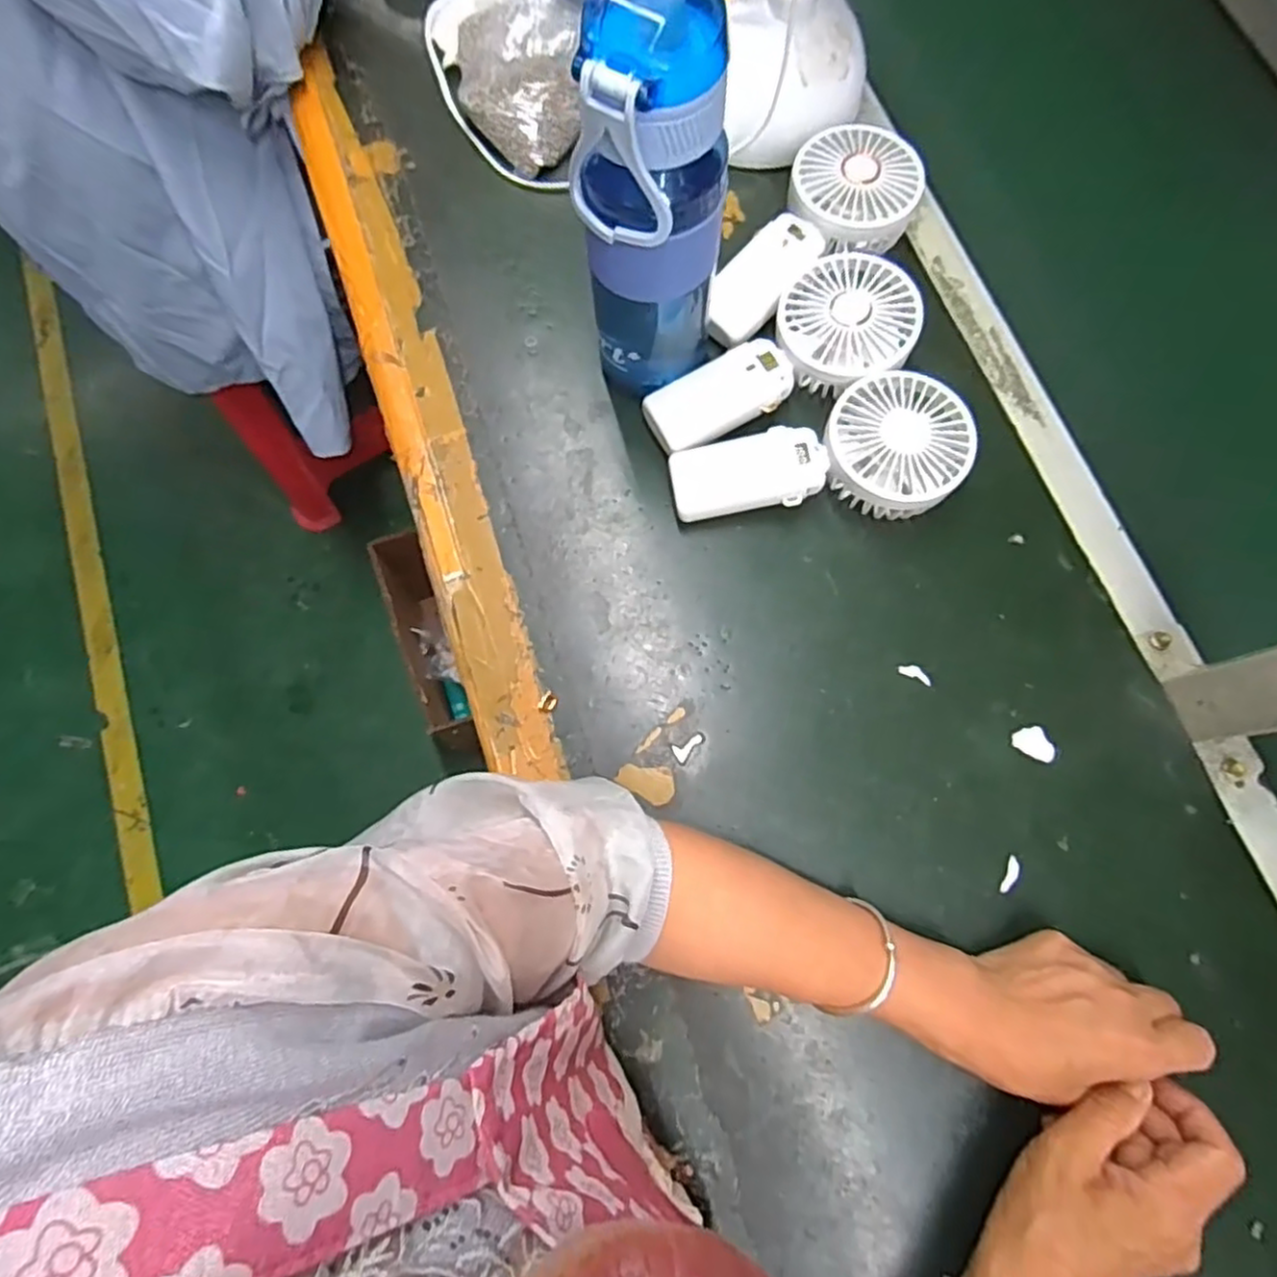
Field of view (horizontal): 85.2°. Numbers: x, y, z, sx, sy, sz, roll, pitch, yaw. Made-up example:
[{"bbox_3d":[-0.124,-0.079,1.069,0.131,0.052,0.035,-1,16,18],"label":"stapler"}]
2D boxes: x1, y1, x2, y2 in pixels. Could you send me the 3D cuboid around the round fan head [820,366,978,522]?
[{"bbox_3d":[0.160,-0.119,0.441,0.085,0.048,0.086,0,75,-1],"label":"round fan head"}]

